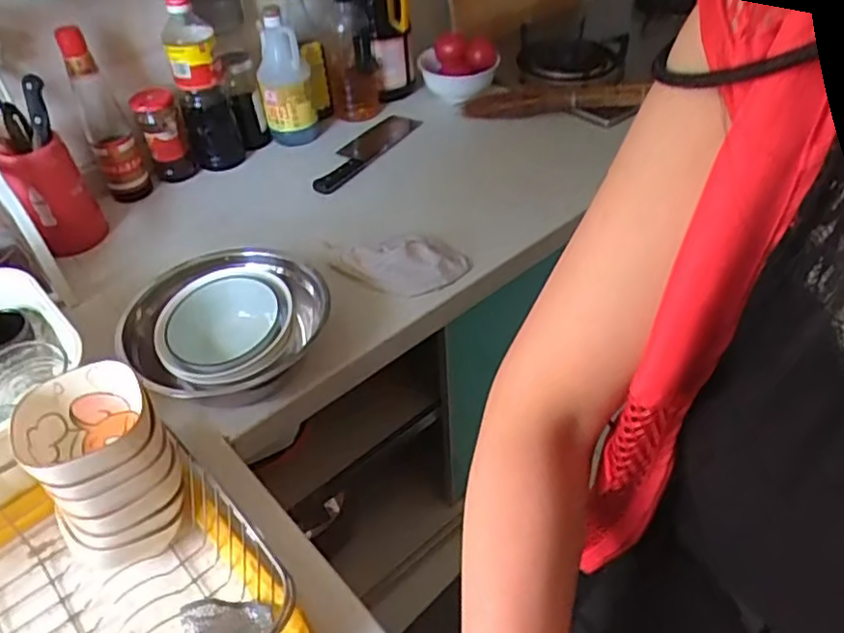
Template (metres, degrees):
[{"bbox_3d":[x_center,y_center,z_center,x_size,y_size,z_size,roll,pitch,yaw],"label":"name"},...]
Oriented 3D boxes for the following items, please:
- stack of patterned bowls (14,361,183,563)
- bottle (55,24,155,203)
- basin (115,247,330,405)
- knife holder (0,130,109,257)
[{"bbox_3d":[-0.252,0.131,0.552,0.090,0.162,0.089,-28,49,-23],"label":"stack of patterned bowls"},{"bbox_3d":[-0.466,-0.294,0.967,0.060,0.246,0.071,-20,46,-16],"label":"bottle"},{"bbox_3d":[-0.219,0.013,0.749,0.201,0.077,0.205,-2,44,2],"label":"basin"},{"bbox_3d":[-0.506,-0.166,0.920,0.084,0.168,0.089,-26,48,-21],"label":"knife holder"}]

